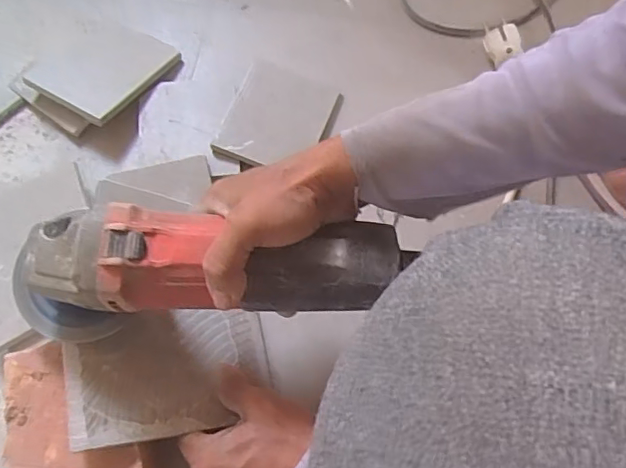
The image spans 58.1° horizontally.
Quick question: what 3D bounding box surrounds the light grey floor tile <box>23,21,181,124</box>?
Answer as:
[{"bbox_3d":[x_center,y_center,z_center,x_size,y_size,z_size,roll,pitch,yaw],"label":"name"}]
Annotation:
[{"bbox_3d":[-0.211,-0.169,0.560,0.109,0.011,0.124,27,53,10],"label":"light grey floor tile"}]

